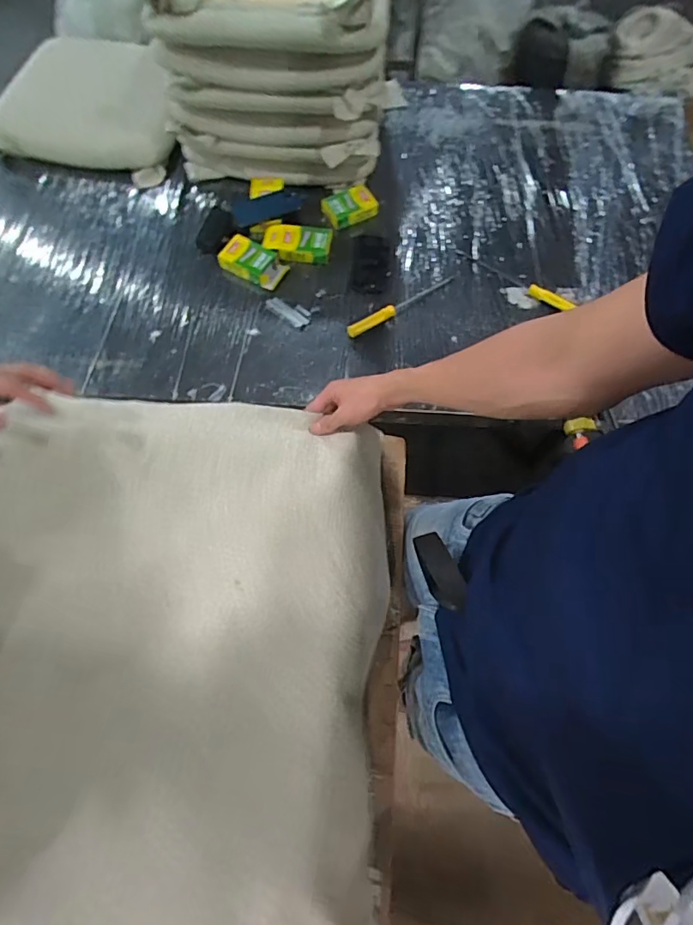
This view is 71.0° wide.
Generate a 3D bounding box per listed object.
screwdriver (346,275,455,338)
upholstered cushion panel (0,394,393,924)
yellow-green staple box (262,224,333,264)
[{"bbox_3d":[0.121,-0.352,1.075,0.278,0.019,0.027,-34,72,-13],"label":"screwdriver"},{"bbox_3d":[-0.235,0.207,0.557,0.549,0.060,0.606,4,67,1],"label":"upholstered cushion panel"},{"bbox_3d":[-0.114,-0.496,1.105,0.156,0.054,0.067,3,67,1],"label":"yellow-green staple box"}]

